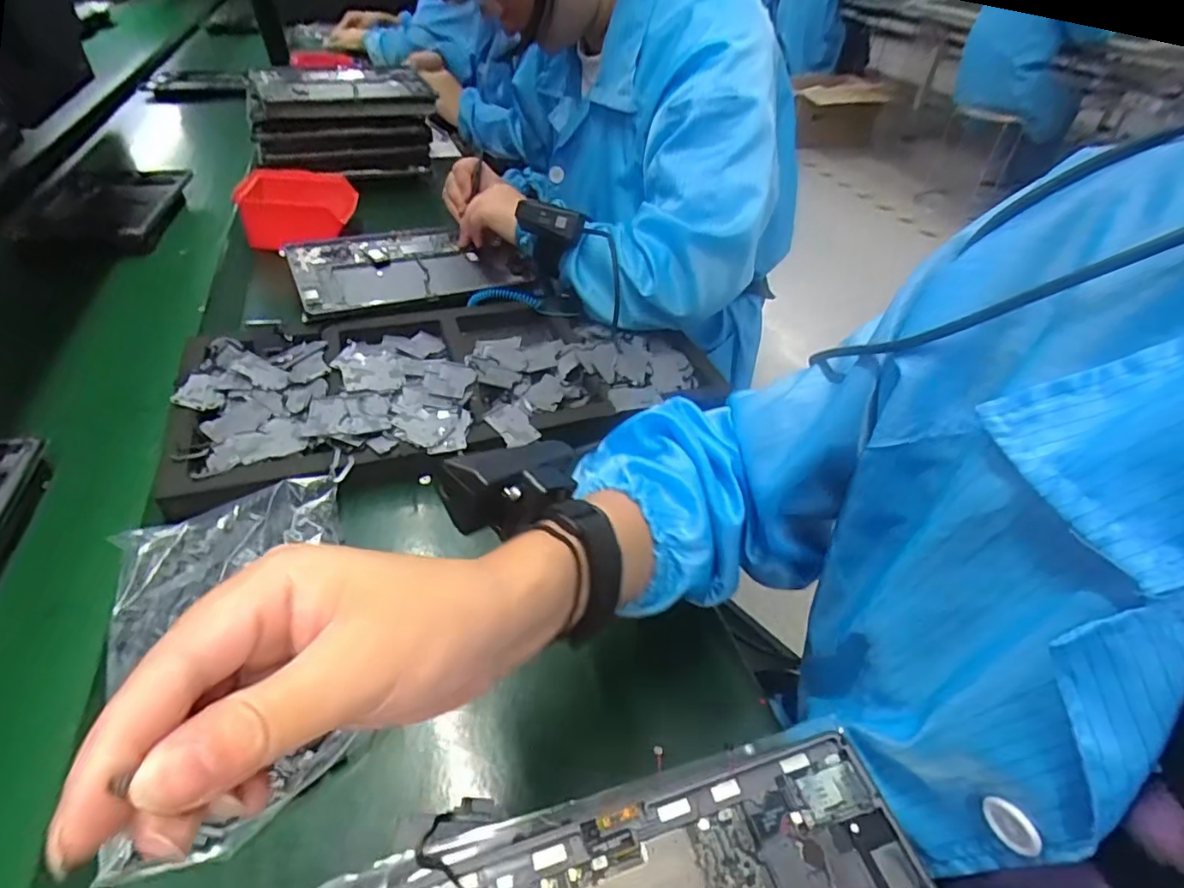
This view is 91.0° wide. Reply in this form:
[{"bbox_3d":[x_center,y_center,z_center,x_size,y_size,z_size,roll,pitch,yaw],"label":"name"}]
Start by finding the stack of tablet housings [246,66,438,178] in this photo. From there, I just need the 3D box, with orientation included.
[{"bbox_3d":[-0.384,-0.505,0.912,0.270,0.119,0.156,-2,43,-6],"label":"stack of tablet housings"}]

